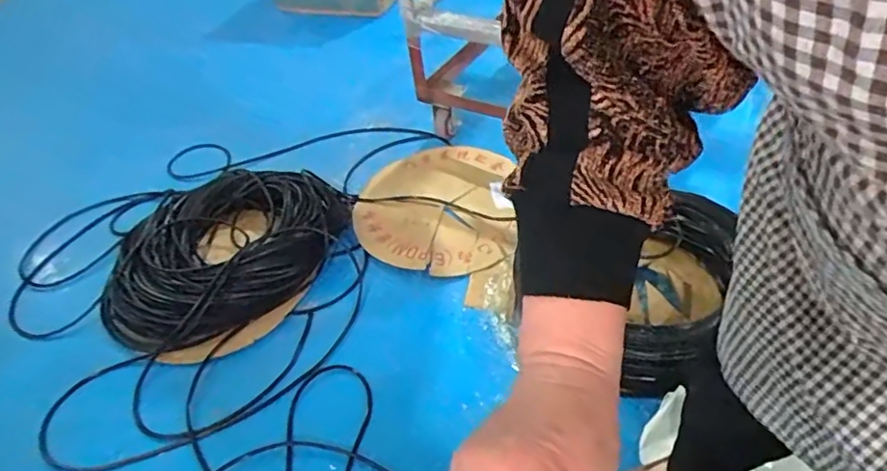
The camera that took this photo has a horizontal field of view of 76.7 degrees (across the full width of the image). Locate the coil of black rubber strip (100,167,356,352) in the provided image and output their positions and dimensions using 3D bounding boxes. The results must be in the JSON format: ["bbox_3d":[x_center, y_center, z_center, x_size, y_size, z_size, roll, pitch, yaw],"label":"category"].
[{"bbox_3d":[-0.535,0.032,1.330,0.513,0.102,0.550,7,47,14],"label":"coil of black rubber strip"}]

